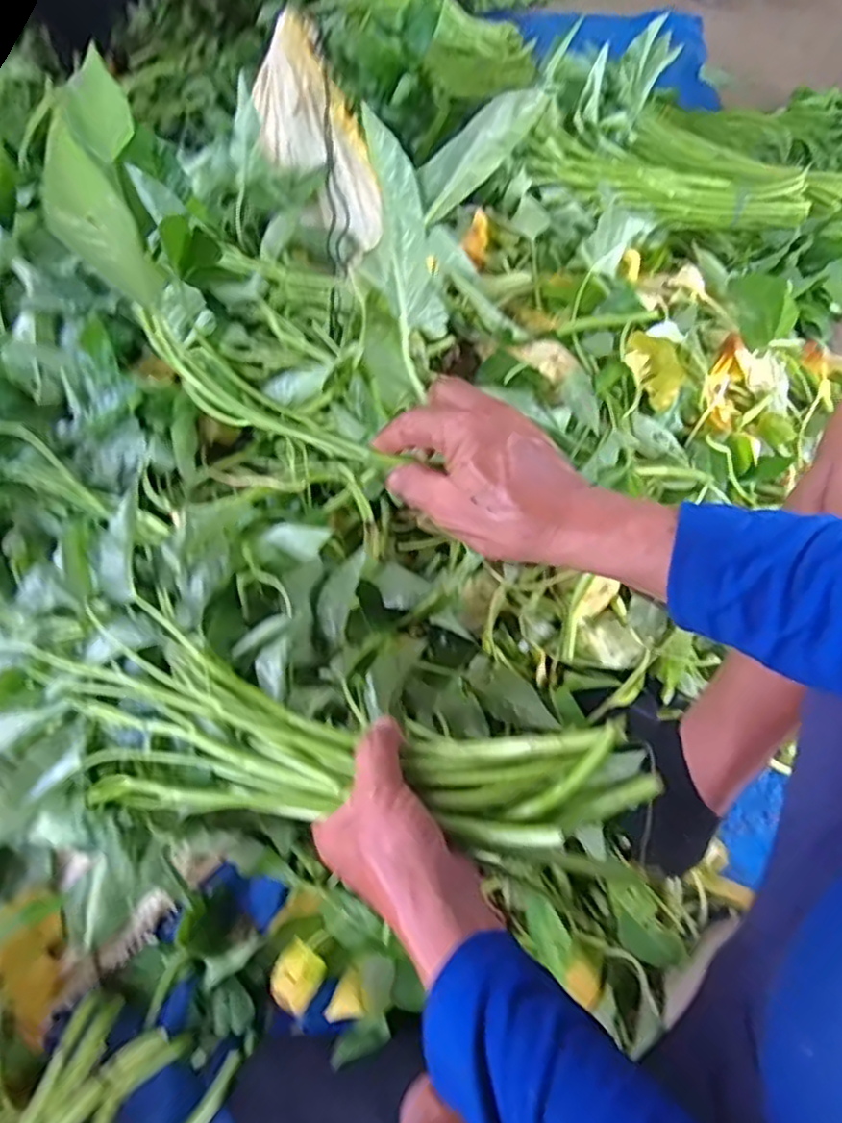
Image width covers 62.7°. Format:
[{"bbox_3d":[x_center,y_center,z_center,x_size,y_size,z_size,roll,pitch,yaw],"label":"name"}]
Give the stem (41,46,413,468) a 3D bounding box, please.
[{"bbox_3d":[-0.146,-0.164,0.467,0.089,0.094,0.294,-44,107,-21],"label":"stem"}]

